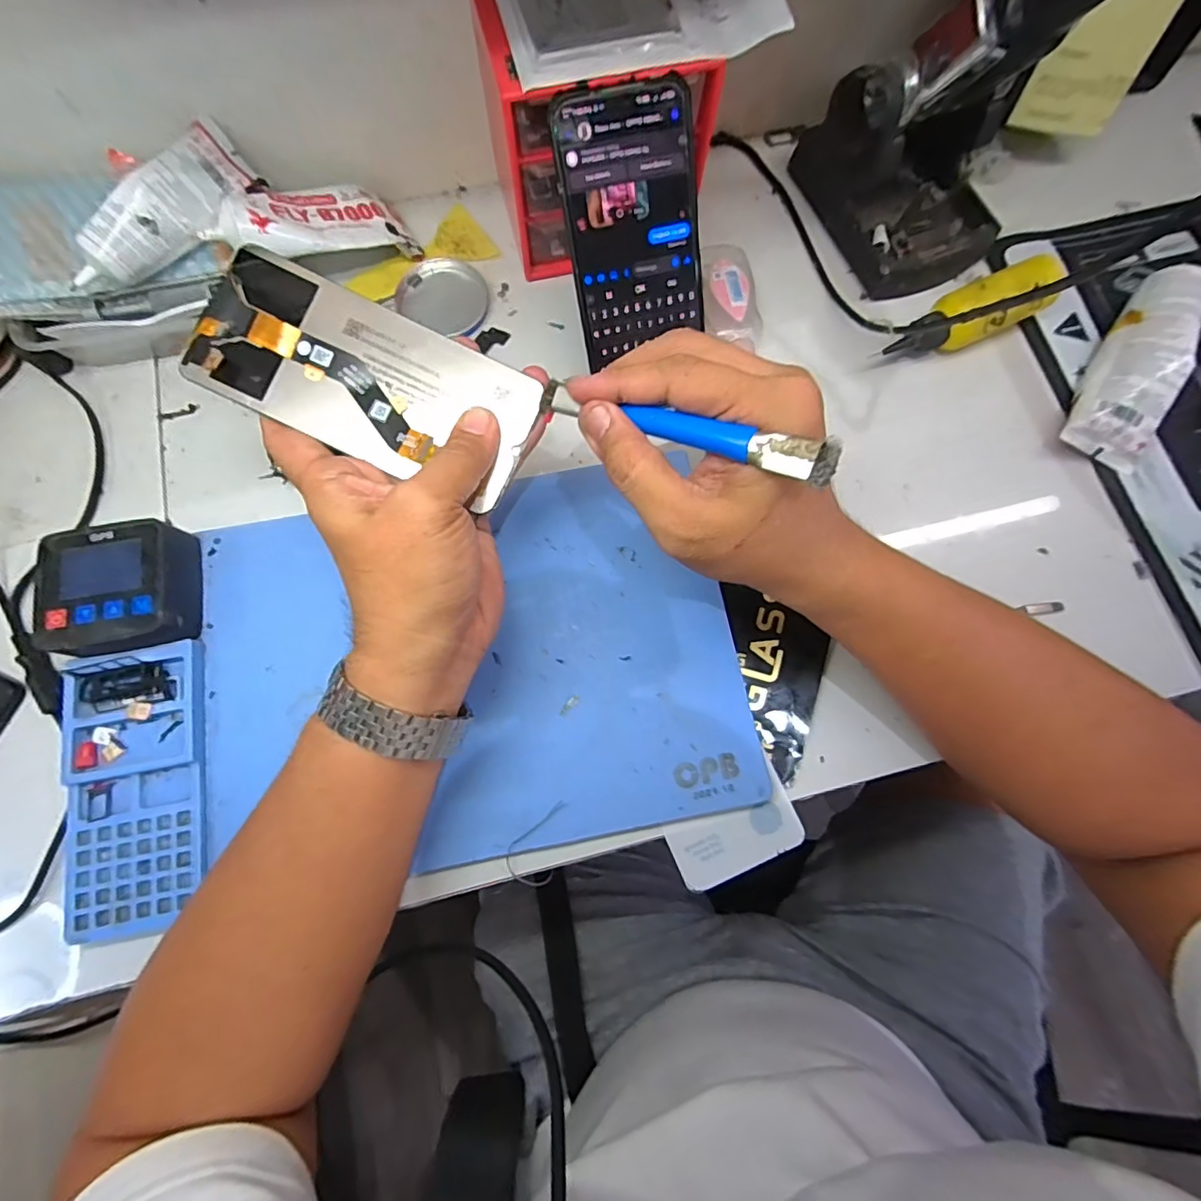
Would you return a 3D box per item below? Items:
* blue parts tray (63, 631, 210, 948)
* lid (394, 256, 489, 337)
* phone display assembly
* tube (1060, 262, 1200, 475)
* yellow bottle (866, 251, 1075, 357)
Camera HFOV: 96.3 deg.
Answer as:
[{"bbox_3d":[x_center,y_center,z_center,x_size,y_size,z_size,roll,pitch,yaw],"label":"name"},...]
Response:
[{"bbox_3d":[-0.254,0.101,0.292,0.069,0.016,0.148,-10,75,-3],"label":"blue parts tray"},{"bbox_3d":[-0.111,-0.219,0.385,0.065,0.008,0.056,25,76,6],"label":"lid"},{"bbox_3d":[-0.111,-0.104,0.254,0.154,0.005,0.069,24,87,-3],"label":"phone display assembly"},{"bbox_3d":[0.362,-0.158,0.357,0.049,0.037,0.144,30,77,7],"label":"tube"},{"bbox_3d":[0.256,-0.196,0.368,0.116,0.042,0.030,-21,76,-6],"label":"yellow bottle"}]

